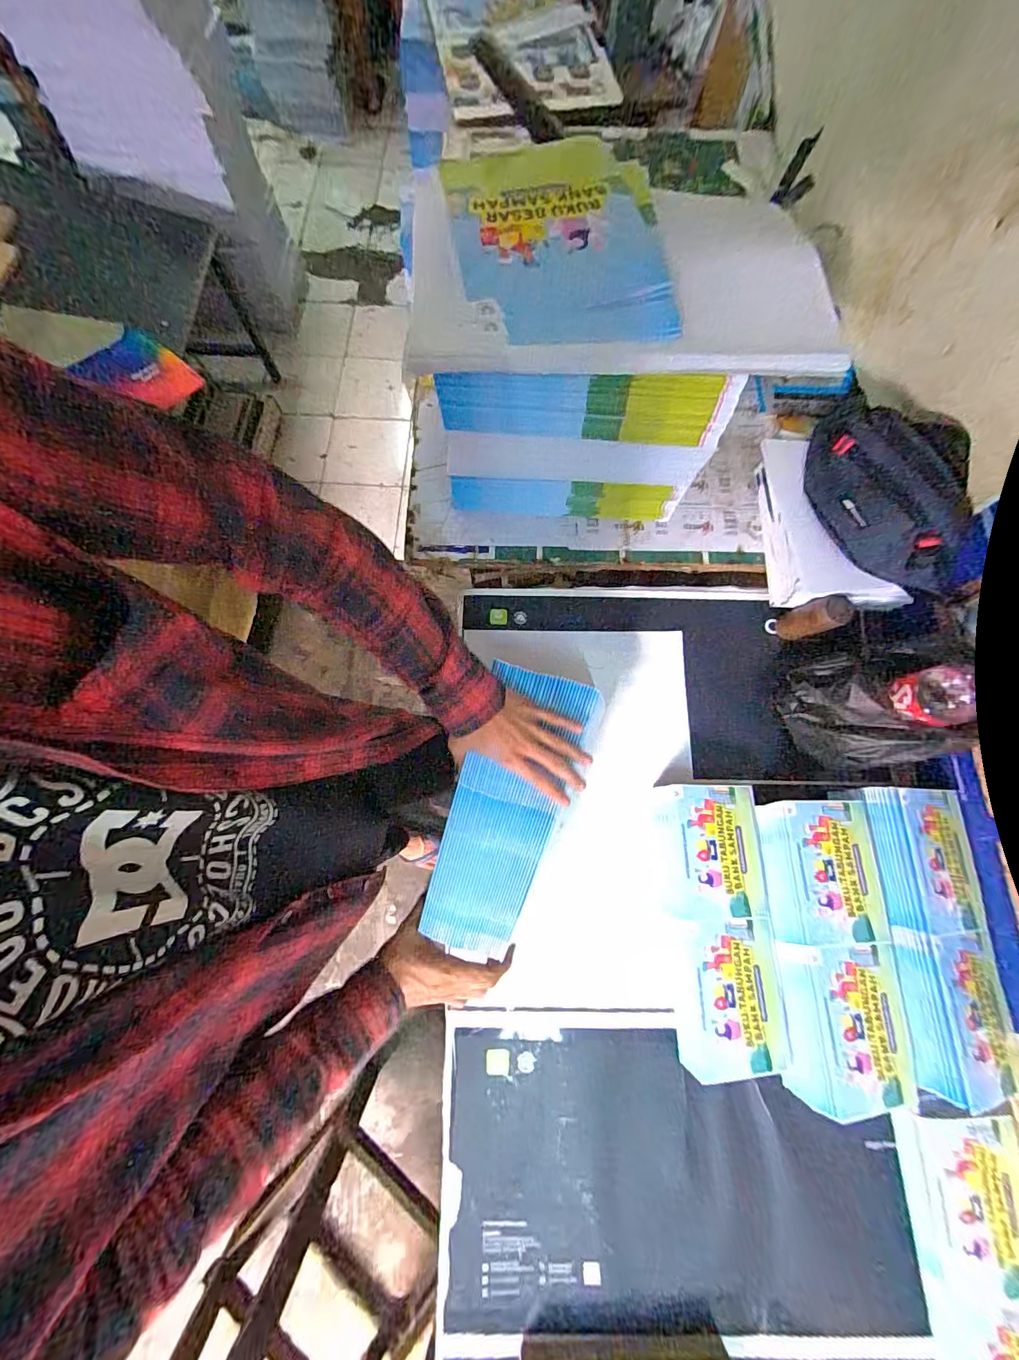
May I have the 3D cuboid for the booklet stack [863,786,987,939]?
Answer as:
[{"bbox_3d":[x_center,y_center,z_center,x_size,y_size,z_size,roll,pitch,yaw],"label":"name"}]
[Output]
[{"bbox_3d":[0.483,0.202,0.528,0.113,0.037,0.152,0,74,-1],"label":"booklet stack"}]

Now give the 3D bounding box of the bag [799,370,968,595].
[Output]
[{"bbox_3d":[0.468,-0.255,0.584,0.131,0.079,0.293,-2,74,-1],"label":"bag"}]

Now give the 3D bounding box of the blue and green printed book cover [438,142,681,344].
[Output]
[{"bbox_3d":[0.053,-0.494,0.519,0.230,0.023,0.328,-4,74,-2],"label":"blue and green printed book cover"}]

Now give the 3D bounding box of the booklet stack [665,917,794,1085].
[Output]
[{"bbox_3d":[0.243,0.354,0.528,0.117,0.055,0.154,-1,74,-1],"label":"booklet stack"}]

